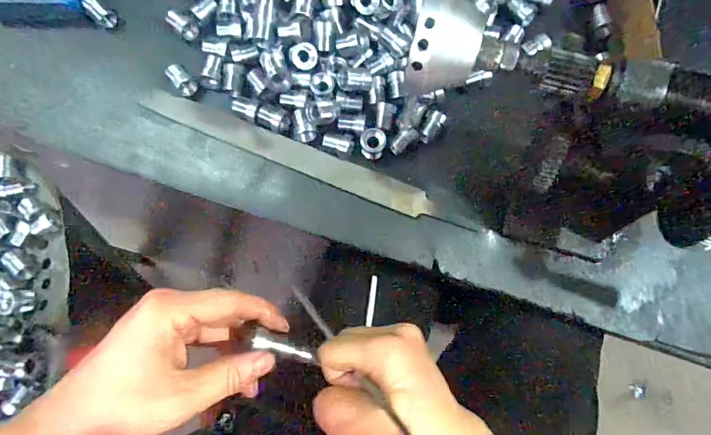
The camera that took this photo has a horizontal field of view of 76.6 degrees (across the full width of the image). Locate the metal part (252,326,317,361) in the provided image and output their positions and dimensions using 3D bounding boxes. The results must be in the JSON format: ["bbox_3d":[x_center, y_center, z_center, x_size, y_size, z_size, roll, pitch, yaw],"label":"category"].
[{"bbox_3d":[-0.043,0.079,0.275,0.045,0.007,0.010,30,75,-29],"label":"metal part"}]

